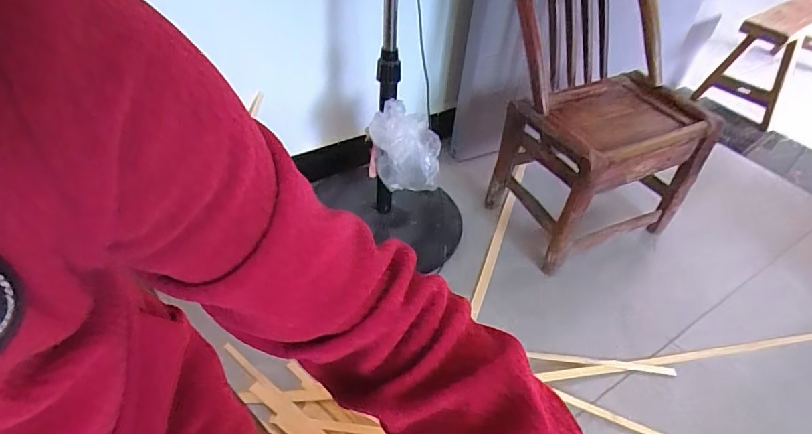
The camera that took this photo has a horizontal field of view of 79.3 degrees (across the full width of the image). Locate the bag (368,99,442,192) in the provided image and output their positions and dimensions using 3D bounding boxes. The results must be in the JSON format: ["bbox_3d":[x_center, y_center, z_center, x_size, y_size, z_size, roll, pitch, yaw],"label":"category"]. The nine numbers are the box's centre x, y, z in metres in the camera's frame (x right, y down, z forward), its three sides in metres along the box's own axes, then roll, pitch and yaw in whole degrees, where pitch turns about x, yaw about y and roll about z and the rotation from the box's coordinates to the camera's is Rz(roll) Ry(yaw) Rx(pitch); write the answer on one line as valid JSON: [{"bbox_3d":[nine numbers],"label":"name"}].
[{"bbox_3d":[0.001,-0.129,0.980,0.117,0.160,0.101,-21,48,-26],"label":"bag"}]

